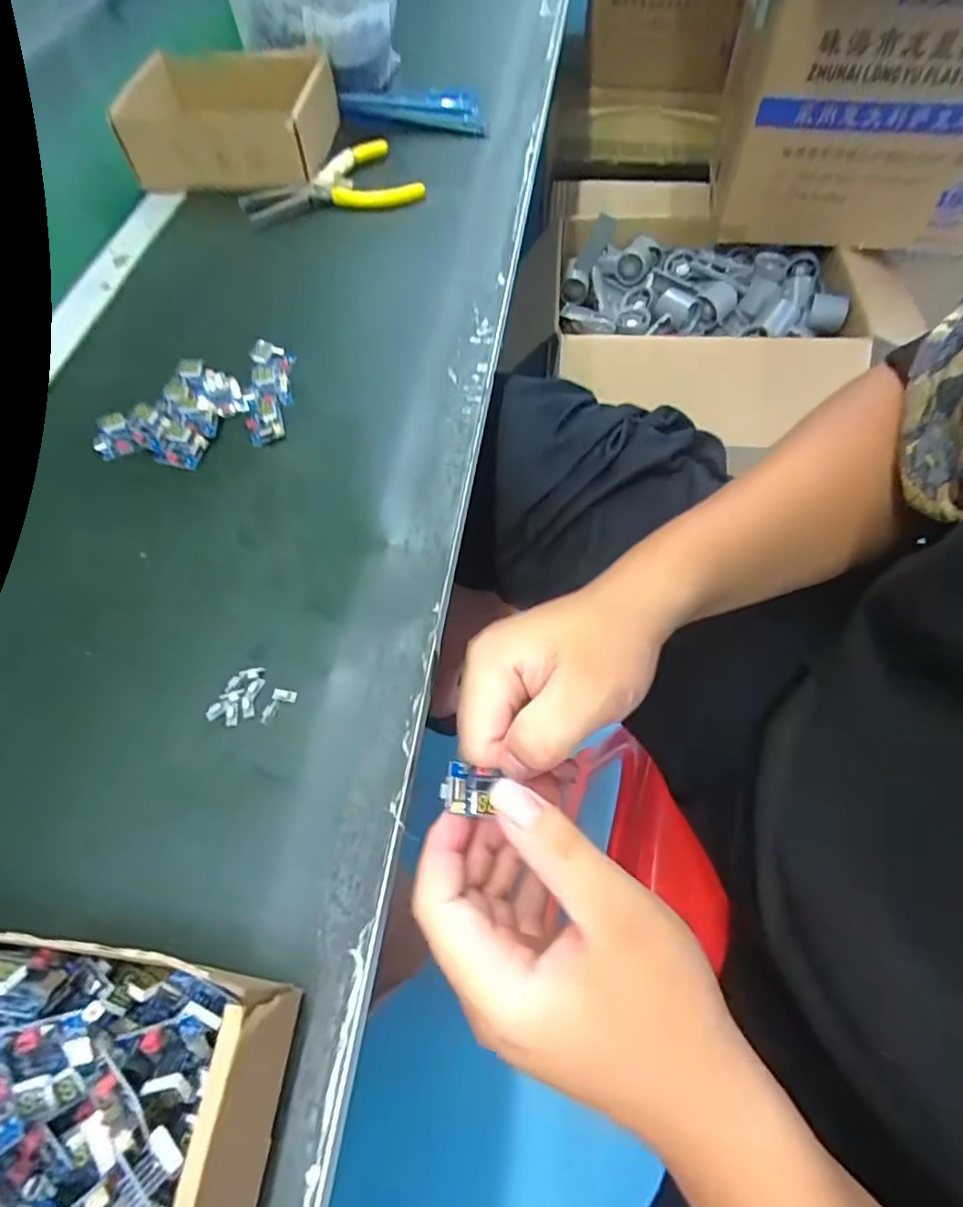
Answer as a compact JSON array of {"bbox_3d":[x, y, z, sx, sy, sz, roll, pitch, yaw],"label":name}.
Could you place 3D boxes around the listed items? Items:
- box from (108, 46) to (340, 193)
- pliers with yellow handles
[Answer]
[{"bbox_3d":[-0.226,-0.448,0.534,0.164,0.052,0.148,2,60,4],"label":"box"},{"bbox_3d":[-0.134,-0.373,0.515,0.153,0.019,0.085,-11,60,-4],"label":"pliers with yellow handles"}]

